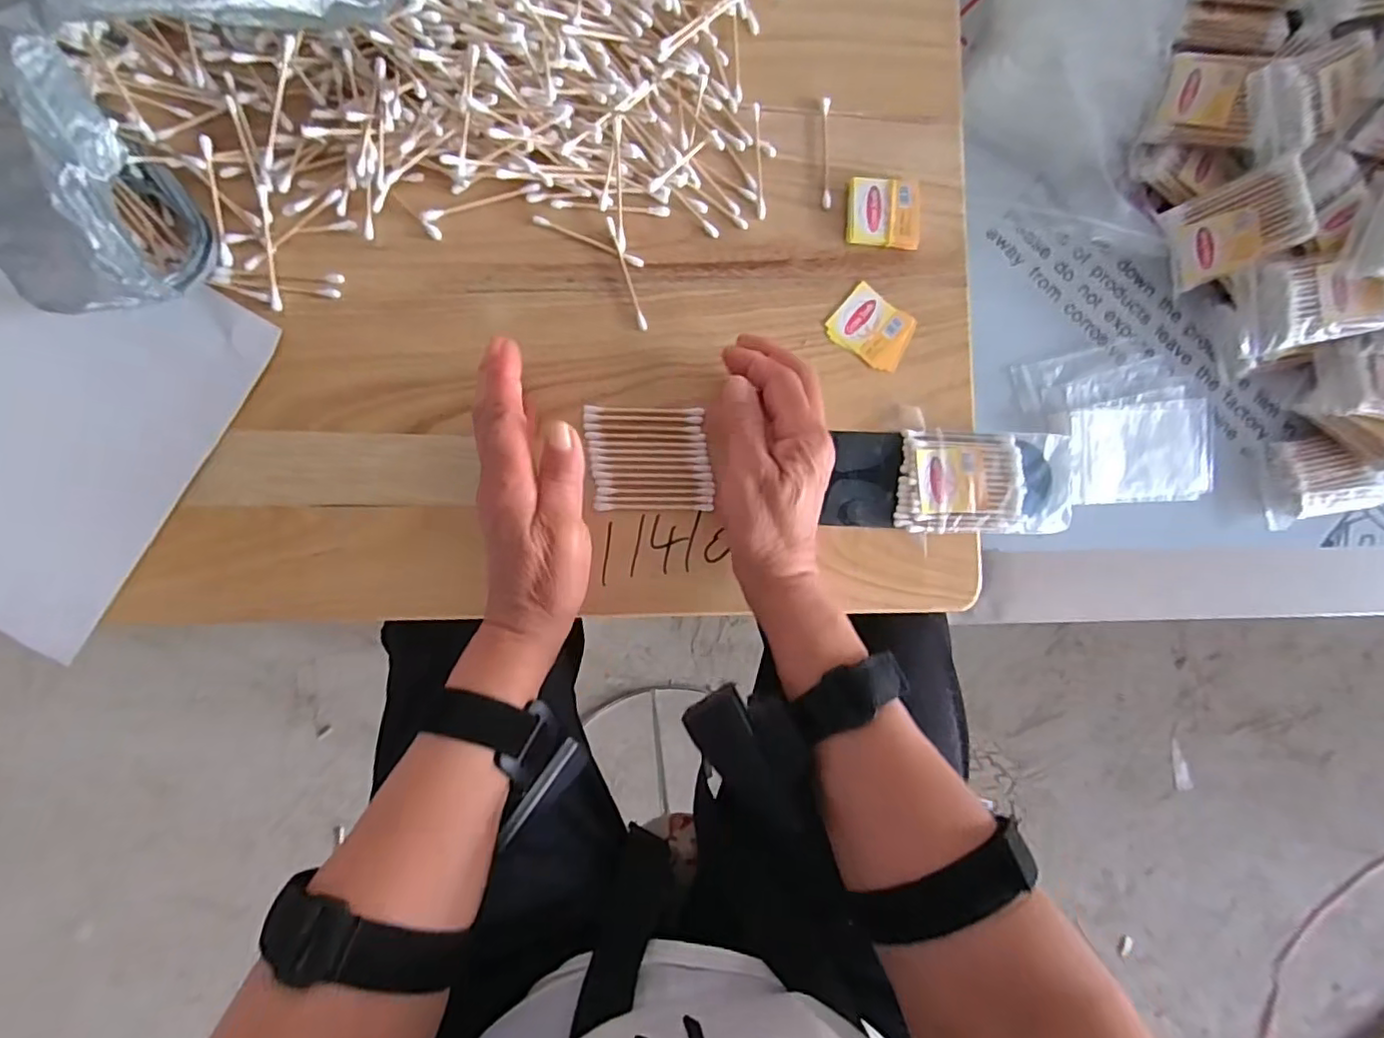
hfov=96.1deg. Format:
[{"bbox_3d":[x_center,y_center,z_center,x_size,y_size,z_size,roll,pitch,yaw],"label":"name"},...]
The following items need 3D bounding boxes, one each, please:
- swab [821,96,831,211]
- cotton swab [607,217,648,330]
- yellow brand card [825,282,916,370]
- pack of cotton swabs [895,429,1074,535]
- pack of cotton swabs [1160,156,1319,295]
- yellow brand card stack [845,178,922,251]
[{"bbox_3d":[0.086,-0.235,0.398,0.007,0.004,0.072,1,88,-6],"label":"swab"},{"bbox_3d":[-0.040,-0.150,0.381,0.005,0.004,0.071,-18,89,-6],"label":"cotton swab"},{"bbox_3d":[0.116,-0.122,0.397,0.051,0.004,0.041,33,85,-3],"label":"yellow brand card"},{"bbox_3d":[0.187,-0.023,0.394,0.115,0.012,0.063,1,87,-6],"label":"pack of cotton swabs"},{"bbox_3d":[0.378,-0.205,0.433,0.078,0.020,0.058,-18,97,36],"label":"pack of cotton swabs"},{"bbox_3d":[0.123,-0.197,0.398,0.048,0.010,0.045,1,87,-6],"label":"yellow brand card stack"}]

